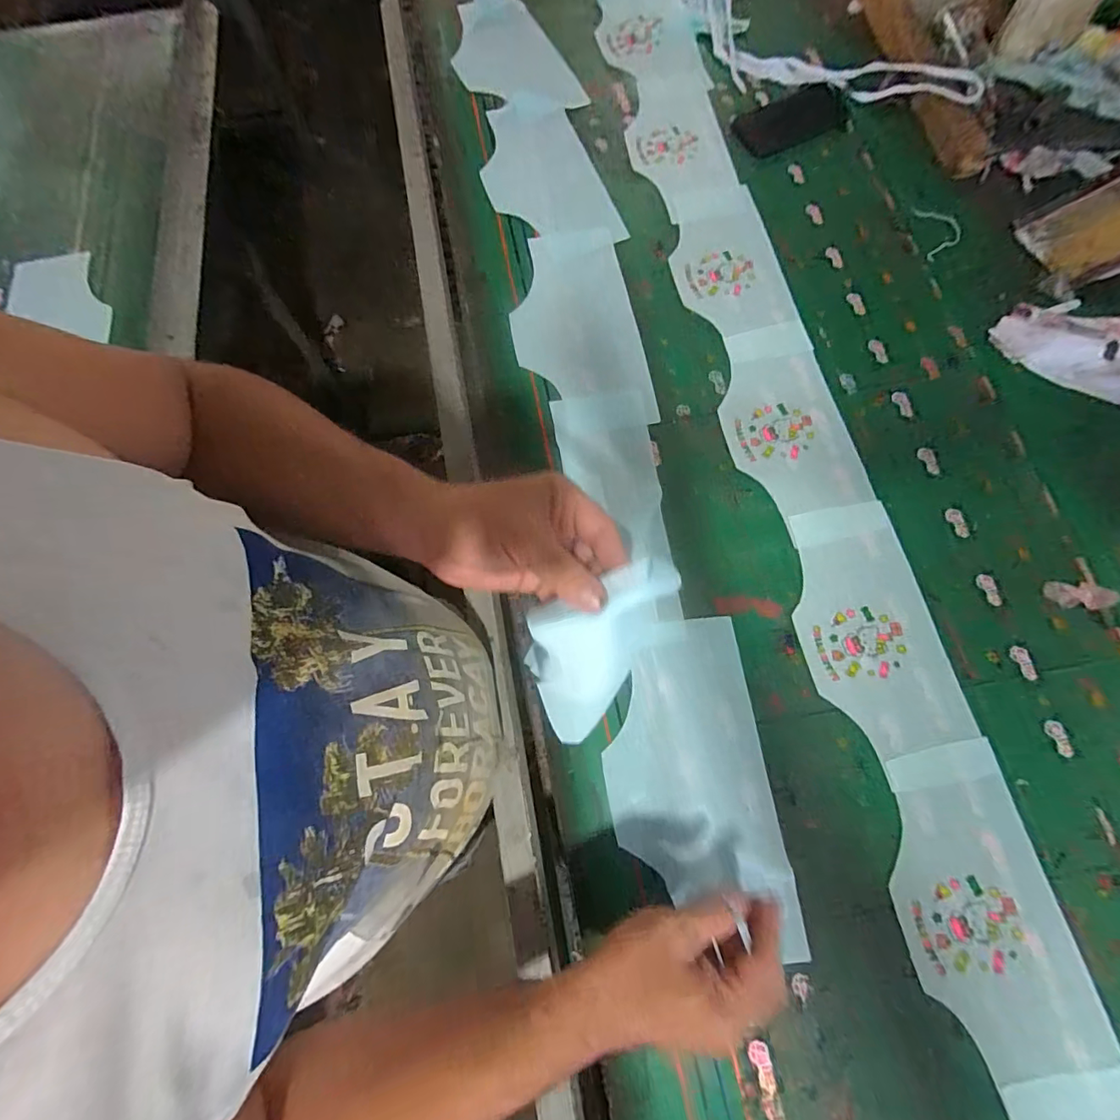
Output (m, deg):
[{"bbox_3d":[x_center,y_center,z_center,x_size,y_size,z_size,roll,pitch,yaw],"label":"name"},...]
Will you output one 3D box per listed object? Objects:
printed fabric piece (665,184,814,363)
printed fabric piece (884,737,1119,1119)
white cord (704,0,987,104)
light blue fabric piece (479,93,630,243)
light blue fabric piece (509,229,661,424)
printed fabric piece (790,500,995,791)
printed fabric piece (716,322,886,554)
[{"bbox_3d":[0.218,-0.376,0.642,0.133,0.005,0.275,-11,73,-1],"label":"printed fabric piece"},{"bbox_3d":[0.370,0.315,0.429,0.137,0.007,0.277,-13,73,-2],"label":"printed fabric piece"},{"bbox_3d":[0.374,-0.725,0.719,0.432,0.030,0.141,36,77,12],"label":"white cord"},{"bbox_3d":[-0.032,-0.560,0.709,0.153,0.008,0.304,-18,73,-4],"label":"light blue fabric piece"},{"bbox_3d":[0.017,-0.305,0.631,0.155,0.009,0.295,-7,71,-6],"label":"light blue fabric piece"},{"bbox_3d":[0.317,0.080,0.501,0.136,0.007,0.278,-11,73,-1],"label":"printed fabric piece"},{"bbox_3d":[0.264,-0.153,0.576,0.137,0.010,0.280,-11,73,-1],"label":"printed fabric piece"}]

